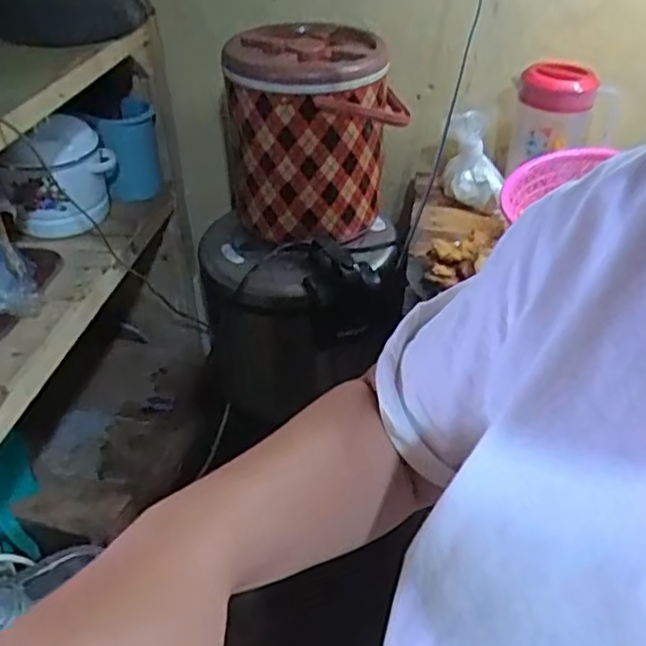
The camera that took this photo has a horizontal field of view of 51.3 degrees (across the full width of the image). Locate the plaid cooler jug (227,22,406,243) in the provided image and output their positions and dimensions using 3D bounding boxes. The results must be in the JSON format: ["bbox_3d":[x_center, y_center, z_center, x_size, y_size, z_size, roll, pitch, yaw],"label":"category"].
[{"bbox_3d":[-0.025,-0.340,1.197,0.271,0.303,0.251,-5,39,-9],"label":"plaid cooler jug"}]

